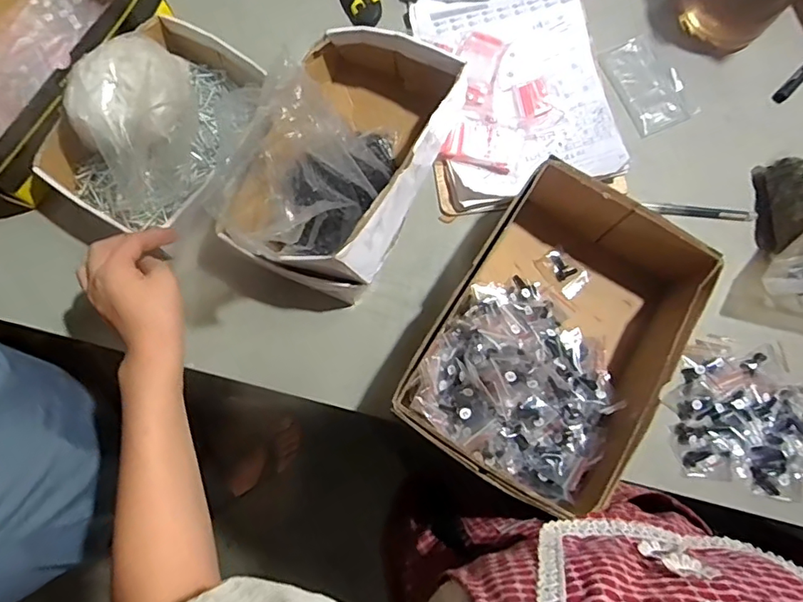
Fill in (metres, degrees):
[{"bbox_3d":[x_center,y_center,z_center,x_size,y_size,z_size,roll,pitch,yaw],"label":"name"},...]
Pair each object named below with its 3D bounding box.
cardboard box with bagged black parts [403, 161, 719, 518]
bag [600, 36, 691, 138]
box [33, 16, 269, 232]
[{"bbox_3d":[0.155,0.041,0.545,0.214,0.092,0.307,31,79,7],"label":"cardboard box with bagged black parts"},{"bbox_3d":[0.313,-0.277,0.665,0.080,0.009,0.127,-22,78,-5],"label":"bag"},{"bbox_3d":[-0.280,-0.206,0.574,0.148,0.103,0.231,34,80,7],"label":"box"}]

